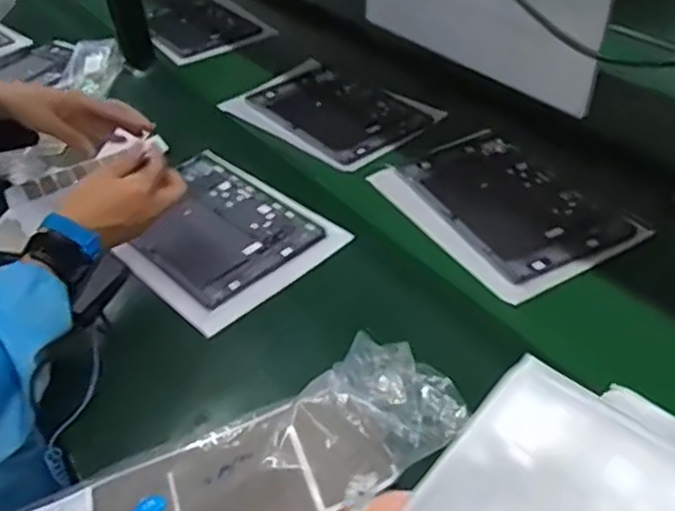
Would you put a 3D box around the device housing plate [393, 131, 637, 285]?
[{"bbox_3d":[0.203,-0.069,0.824,0.166,0.012,0.260,-21,43,-18],"label":"device housing plate"}]

